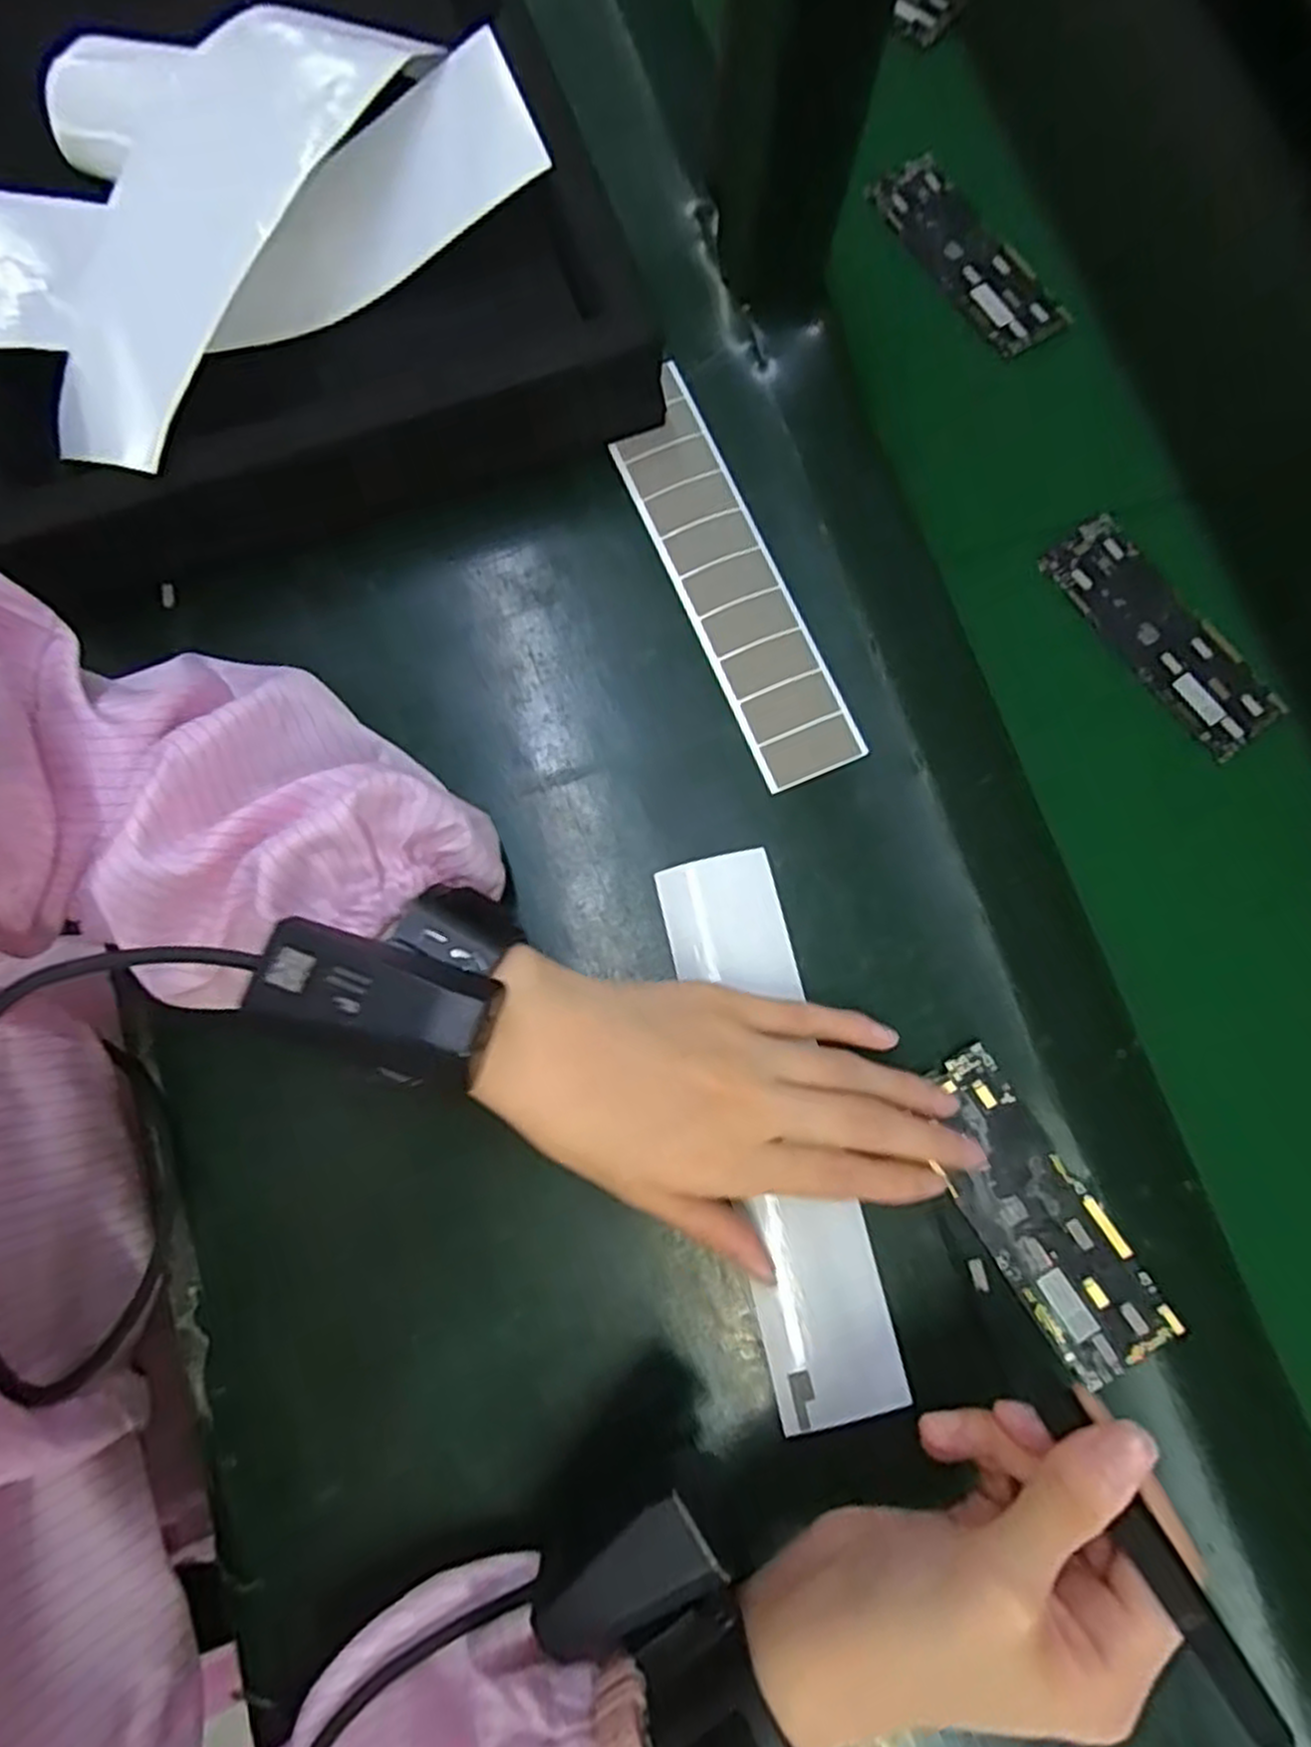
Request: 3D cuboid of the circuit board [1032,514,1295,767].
[{"bbox_3d":[0.232,-0.109,0.365,0.044,0.009,0.122,-39,80,-7],"label":"circuit board"}]

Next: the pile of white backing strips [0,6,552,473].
[{"bbox_3d":[-0.201,-0.313,0.370,0.276,0.059,0.162,-31,79,-6],"label":"pile of white backing strips"}]

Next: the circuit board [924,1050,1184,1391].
[{"bbox_3d":[0.147,0.129,0.308,0.047,0.006,0.123,-26,78,-5],"label":"circuit board"}]

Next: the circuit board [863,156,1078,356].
[{"bbox_3d":[0.160,-0.314,0.404,0.045,0.012,0.118,-36,80,-7],"label":"circuit board"}]

